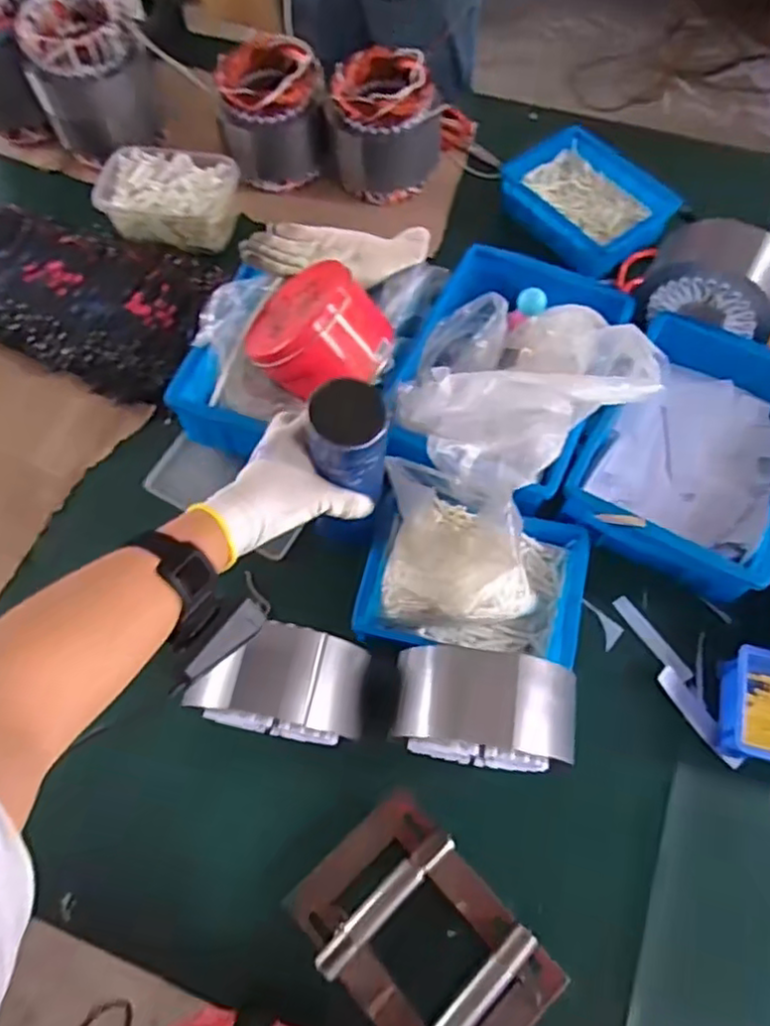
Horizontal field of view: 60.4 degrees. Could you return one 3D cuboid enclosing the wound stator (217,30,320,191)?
[{"bbox_3d":[-0.149,-0.537,0.896,0.133,0.123,0.131,-6,67,-3],"label":"wound stator"}]

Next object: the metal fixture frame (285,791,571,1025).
[{"bbox_3d":[0.032,0.344,0.528,0.132,0.033,0.196,-42,74,-16],"label":"metal fixture frame"}]

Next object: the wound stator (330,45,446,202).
[{"bbox_3d":[0.002,-0.518,0.889,0.149,0.134,0.128,-6,66,-2],"label":"wound stator"}]

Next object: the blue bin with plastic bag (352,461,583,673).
[{"bbox_3d":[0.086,0.049,0.608,0.204,0.109,0.149,11,68,4],"label":"blue bin with plastic bag"}]

